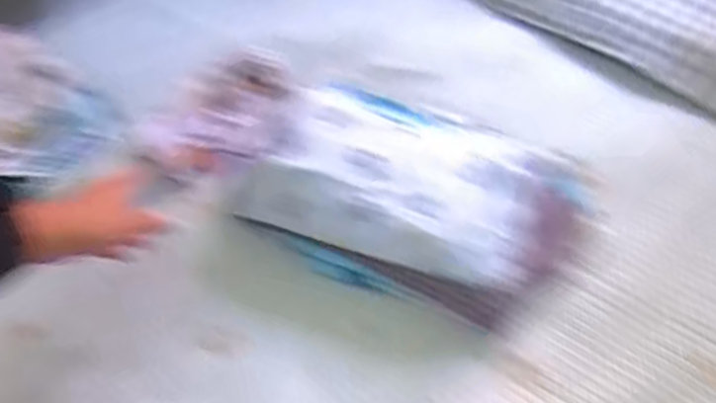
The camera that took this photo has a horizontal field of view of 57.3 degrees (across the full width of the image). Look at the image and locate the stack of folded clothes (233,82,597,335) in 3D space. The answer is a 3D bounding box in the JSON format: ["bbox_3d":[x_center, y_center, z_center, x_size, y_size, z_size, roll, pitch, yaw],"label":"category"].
[{"bbox_3d":[0.084,-0.028,0.827,0.417,0.096,0.294,21,59,17],"label":"stack of folded clothes"}]

